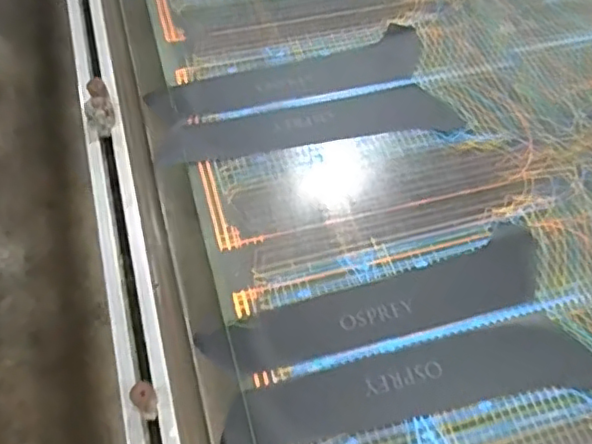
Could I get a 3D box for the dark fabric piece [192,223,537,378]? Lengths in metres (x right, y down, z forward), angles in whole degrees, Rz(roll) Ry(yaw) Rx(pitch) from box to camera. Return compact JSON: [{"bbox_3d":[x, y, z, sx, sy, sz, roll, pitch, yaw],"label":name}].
[{"bbox_3d":[0.103,0.099,0.720,0.417,0.005,0.093,-14,57,-11],"label":"dark fabric piece"}]

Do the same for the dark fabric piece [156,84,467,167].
[{"bbox_3d":[0.021,-0.144,0.885,0.423,0.017,0.114,-7,51,-8],"label":"dark fabric piece"}]

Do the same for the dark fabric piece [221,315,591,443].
[{"bbox_3d":[0.130,0.177,0.672,0.417,0.008,0.093,-8,56,-7],"label":"dark fabric piece"}]

